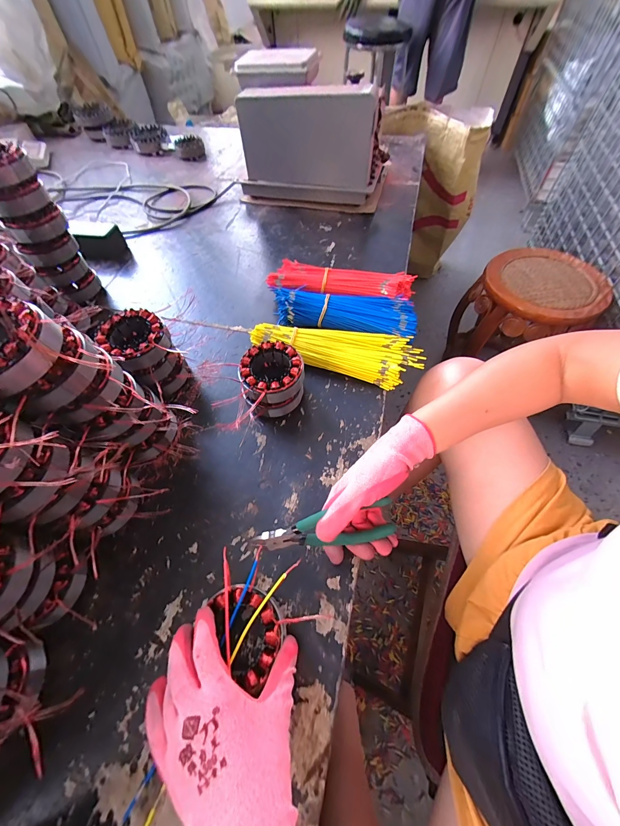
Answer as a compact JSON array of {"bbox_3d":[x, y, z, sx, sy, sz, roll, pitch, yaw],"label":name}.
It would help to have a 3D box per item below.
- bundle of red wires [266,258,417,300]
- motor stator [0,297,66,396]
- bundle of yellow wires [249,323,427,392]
[{"bbox_3d":[0.058,-0.240,0.585,0.267,0.046,0.080,10,60,8],"label":"bundle of red wires"},{"bbox_3d":[-0.264,-0.057,0.267,0.092,0.034,0.086,32,65,19],"label":"motor stator"},{"bbox_3d":[0.044,-0.105,0.502,0.270,0.041,0.090,16,61,11],"label":"bundle of yellow wires"}]

